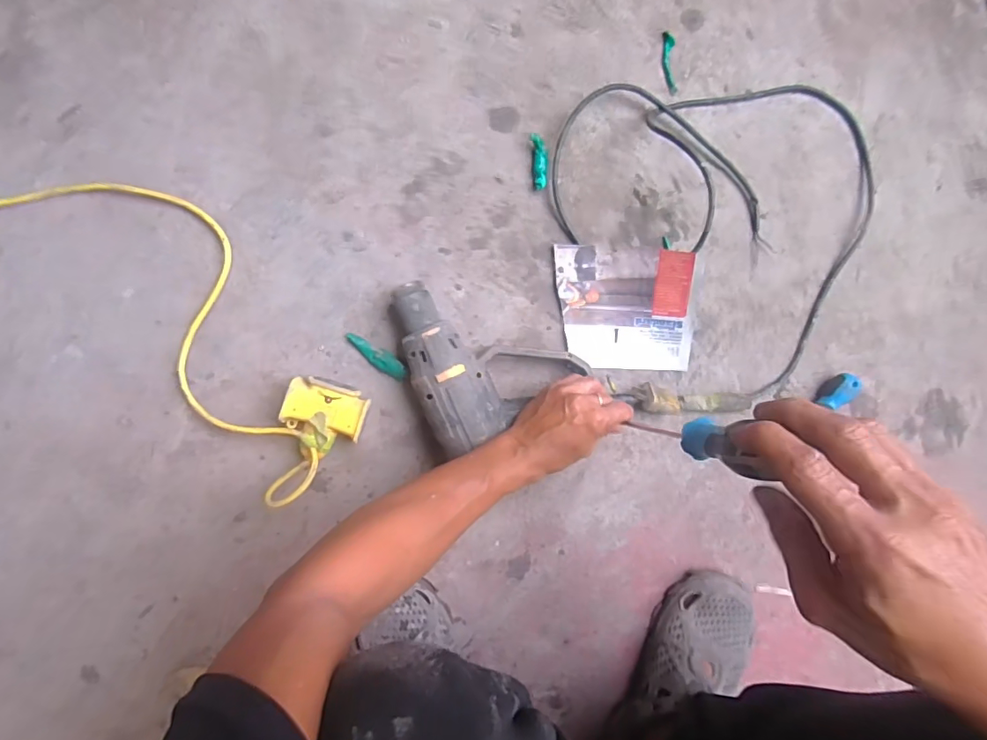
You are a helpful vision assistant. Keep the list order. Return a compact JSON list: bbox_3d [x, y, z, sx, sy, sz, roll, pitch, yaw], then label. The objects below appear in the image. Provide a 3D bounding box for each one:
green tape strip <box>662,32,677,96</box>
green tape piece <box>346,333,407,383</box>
[{"bbox_3d":[0.209,-0.364,0.583,0.016,0.006,0.069,-5,92,-7],"label":"green tape strip"},{"bbox_3d":[-0.129,-0.015,0.542,0.076,0.019,0.021,39,87,-6],"label":"green tape piece"}]

